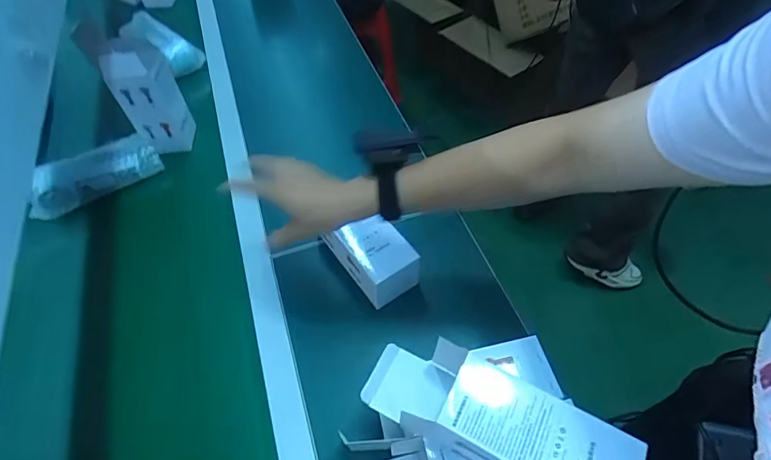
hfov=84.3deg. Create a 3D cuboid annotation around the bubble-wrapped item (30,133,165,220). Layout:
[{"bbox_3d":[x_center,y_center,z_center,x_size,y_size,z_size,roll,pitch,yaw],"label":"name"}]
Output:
[{"bbox_3d":[-0.455,-0.089,0.660,0.186,0.069,0.042,-33,60,-20],"label":"bubble-wrapped item"}]

